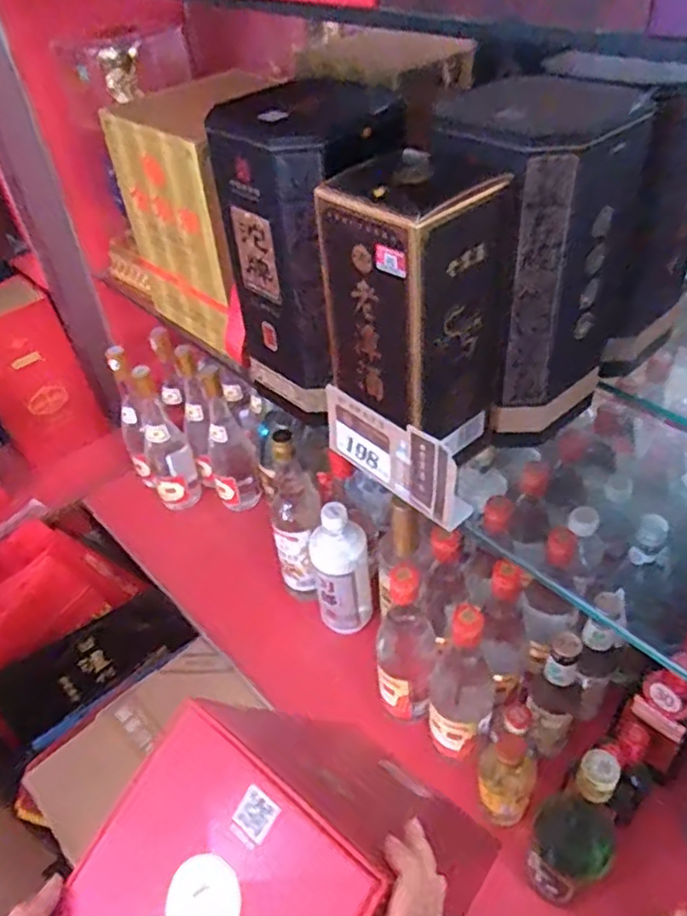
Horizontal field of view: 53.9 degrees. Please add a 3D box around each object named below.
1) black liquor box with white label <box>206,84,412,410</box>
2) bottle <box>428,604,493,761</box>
[{"bbox_3d":[-0.028,-0.187,0.640,0.110,0.278,0.142,-34,50,-27],"label":"black liquor box with white label"},{"bbox_3d":[0.126,0.244,0.726,0.068,0.203,0.061,2,44,9],"label":"bottle"}]

